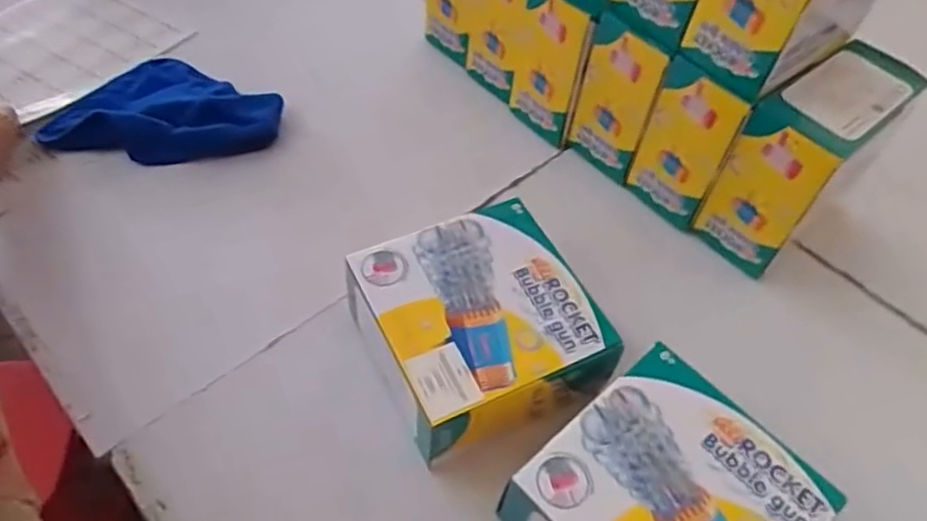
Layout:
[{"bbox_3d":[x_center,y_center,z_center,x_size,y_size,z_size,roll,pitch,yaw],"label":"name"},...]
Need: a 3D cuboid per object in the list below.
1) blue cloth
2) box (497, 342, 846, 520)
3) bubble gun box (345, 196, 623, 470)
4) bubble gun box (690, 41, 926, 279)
[{"bbox_3d":[-0.307,-0.165,0.738,0.219,0.034,0.141,6,53,0],"label":"blue cloth"},{"bbox_3d":[0.140,0.171,0.476,0.166,0.068,0.166,-36,63,-27],"label":"box"},{"bbox_3d":[0.014,0.053,0.557,0.163,0.076,0.171,-20,57,-19],"label":"bubble gun box"},{"bbox_3d":[0.320,-0.095,0.645,0.172,0.157,0.084,-34,62,-26],"label":"bubble gun box"}]

